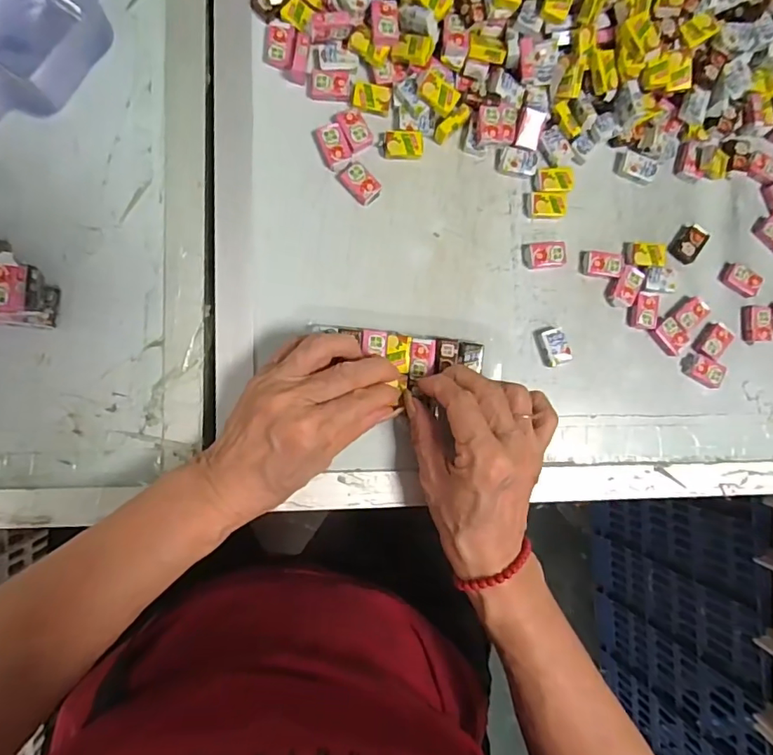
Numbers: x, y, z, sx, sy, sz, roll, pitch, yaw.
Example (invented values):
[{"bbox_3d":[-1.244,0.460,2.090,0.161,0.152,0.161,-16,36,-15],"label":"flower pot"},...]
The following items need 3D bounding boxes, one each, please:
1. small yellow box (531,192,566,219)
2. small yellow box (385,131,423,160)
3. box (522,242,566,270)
[{"bbox_3d":[0.114,-0.121,0.366,0.024,0.007,0.018,2,89,-6],"label":"small yellow box"},{"bbox_3d":[0.012,-0.158,0.351,0.025,0.007,0.018,1,89,-6],"label":"small yellow box"},{"bbox_3d":[0.113,-0.087,0.364,0.031,0.008,0.019,-3,89,-6],"label":"box"}]

